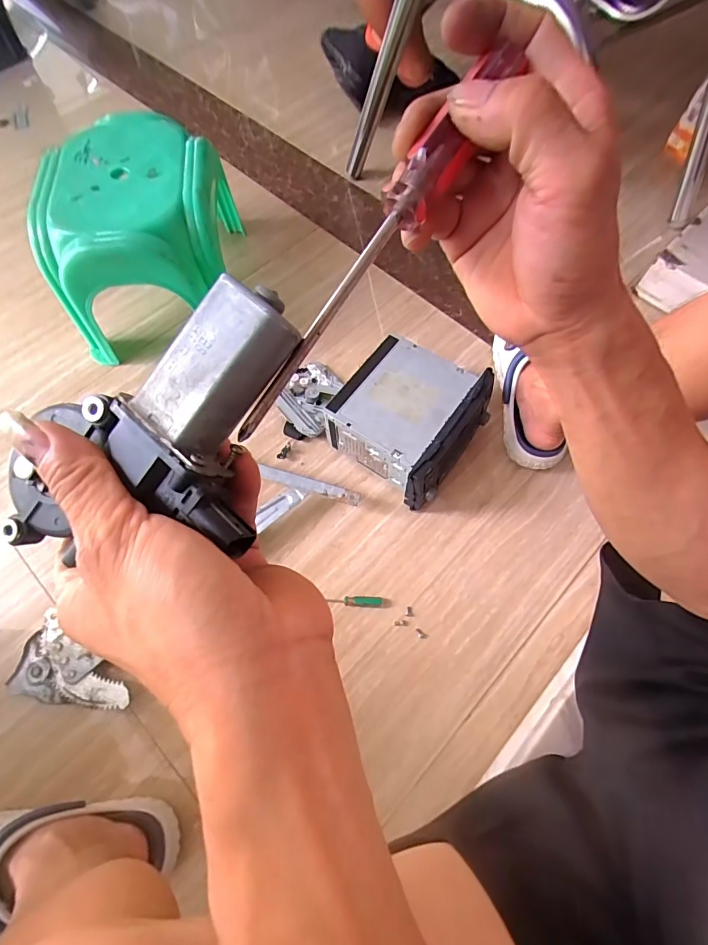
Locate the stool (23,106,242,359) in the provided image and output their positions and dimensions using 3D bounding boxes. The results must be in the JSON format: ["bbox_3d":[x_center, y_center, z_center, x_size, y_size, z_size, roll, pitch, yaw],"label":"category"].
[{"bbox_3d":[-0.324,-0.361,0.695,0.263,0.213,0.273,-9,67,-4],"label":"stool"}]

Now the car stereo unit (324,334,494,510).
[{"bbox_3d":[0.078,-0.076,0.660,0.188,0.117,0.194,32,70,13],"label":"car stereo unit"}]

